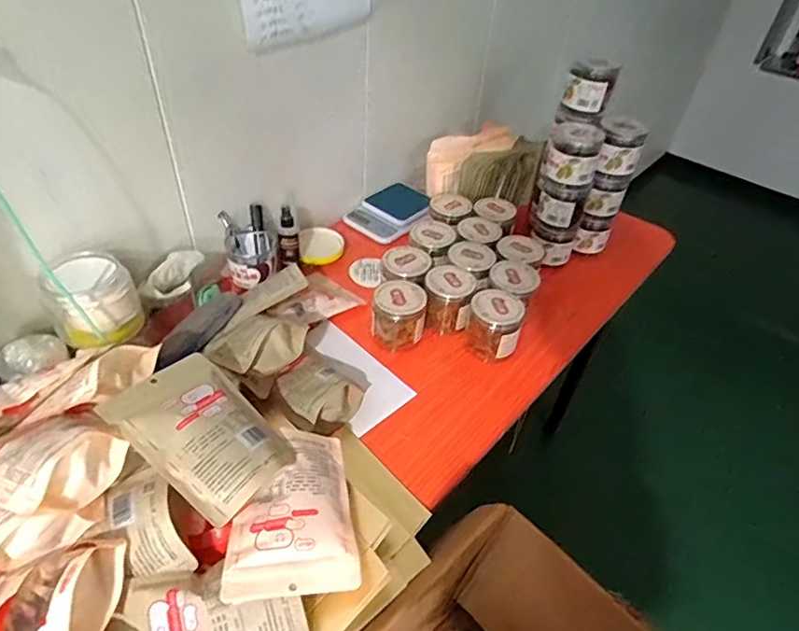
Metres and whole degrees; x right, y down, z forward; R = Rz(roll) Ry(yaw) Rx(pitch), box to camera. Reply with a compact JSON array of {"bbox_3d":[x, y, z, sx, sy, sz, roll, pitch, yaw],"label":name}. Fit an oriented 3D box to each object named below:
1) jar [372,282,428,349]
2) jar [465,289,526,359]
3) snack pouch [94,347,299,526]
[{"bbox_3d":[-0.002,0.001,0.846,0.080,0.091,0.077,3,42,-2],"label":"jar"},{"bbox_3d":[0.149,0.013,0.836,0.081,0.087,0.082,3,42,-2],"label":"jar"},{"bbox_3d":[-0.212,0.124,0.577,0.179,0.029,0.125,36,42,12],"label":"snack pouch"}]

